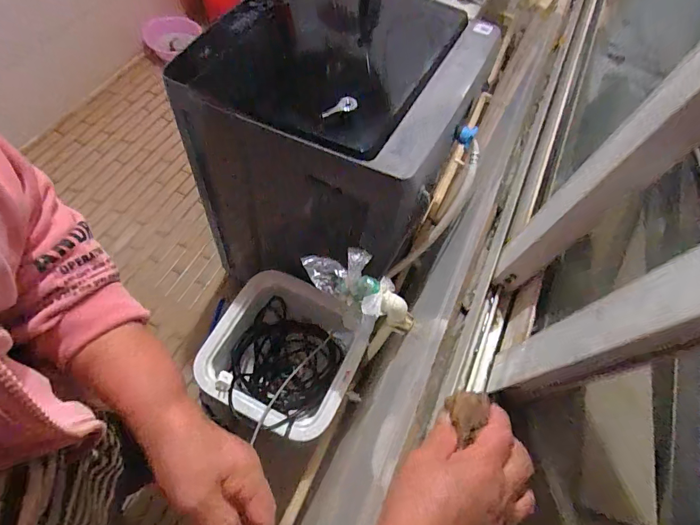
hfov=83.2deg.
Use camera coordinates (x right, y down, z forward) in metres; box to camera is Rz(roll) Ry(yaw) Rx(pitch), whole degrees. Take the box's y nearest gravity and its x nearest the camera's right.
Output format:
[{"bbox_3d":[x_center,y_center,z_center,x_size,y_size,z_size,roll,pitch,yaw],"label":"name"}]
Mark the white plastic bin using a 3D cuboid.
[{"bbox_3d":[-0.157,0.233,1.026,0.351,0.216,0.354,27,63,6],"label":"white plastic bin"}]

